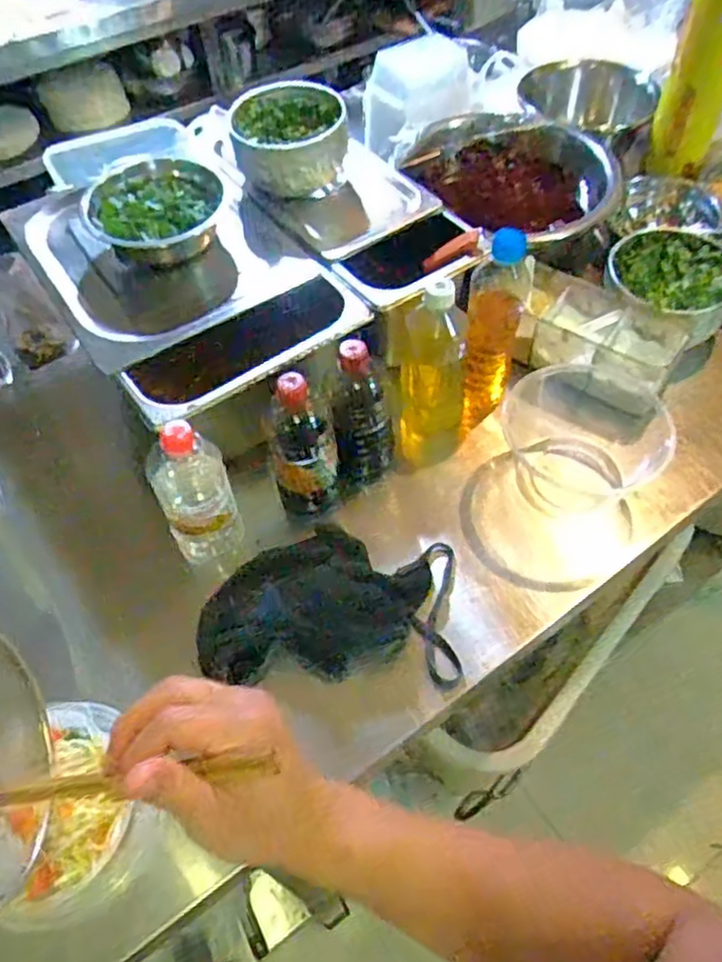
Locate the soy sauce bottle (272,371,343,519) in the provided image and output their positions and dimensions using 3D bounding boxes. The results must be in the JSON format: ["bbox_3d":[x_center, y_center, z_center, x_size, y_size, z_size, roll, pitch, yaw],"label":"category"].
[{"bbox_3d":[-0.058,-0.030,0.724,0.069,0.162,0.066,-15,56,-8],"label":"soy sauce bottle"}]

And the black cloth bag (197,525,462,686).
[{"bbox_3d":[-0.030,0.118,0.690,0.242,0.049,0.163,1,55,3],"label":"black cloth bag"}]

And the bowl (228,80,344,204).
[{"bbox_3d":[-0.085,-0.413,0.859,0.135,0.068,0.164,-13,56,-7],"label":"bowl"}]

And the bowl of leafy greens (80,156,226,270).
[{"bbox_3d":[-0.229,-0.301,0.802,0.154,0.066,0.123,-8,55,-3],"label":"bowl of leafy greens"}]

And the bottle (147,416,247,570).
[{"bbox_3d":[-0.164,0.018,0.701,0.073,0.176,0.067,-21,57,-12],"label":"bottle"}]

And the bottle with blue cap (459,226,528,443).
[{"bbox_3d":[0.138,-0.157,0.778,0.065,0.235,0.068,-15,56,-8],"label":"bottle with blue cap"}]

